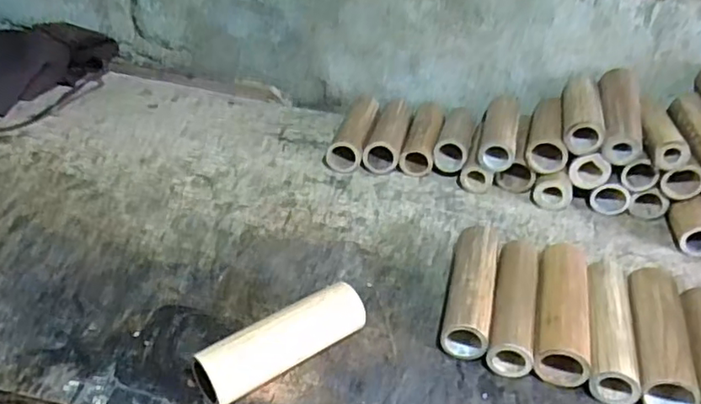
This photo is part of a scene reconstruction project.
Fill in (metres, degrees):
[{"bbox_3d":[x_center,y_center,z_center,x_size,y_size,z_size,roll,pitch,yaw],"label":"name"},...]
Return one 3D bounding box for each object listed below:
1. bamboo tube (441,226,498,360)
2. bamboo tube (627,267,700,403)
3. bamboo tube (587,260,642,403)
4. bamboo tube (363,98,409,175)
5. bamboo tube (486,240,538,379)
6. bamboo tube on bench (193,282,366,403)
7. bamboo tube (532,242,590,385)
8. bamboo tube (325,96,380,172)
[{"bbox_3d":[0.140,0.100,0.700,0.052,0.054,0.181,10,36,9],"label":"bamboo tube"},{"bbox_3d":[0.338,0.146,0.665,0.052,0.058,0.180,12,36,11],"label":"bamboo tube"},{"bbox_3d":[0.284,0.140,0.671,0.047,0.050,0.177,11,36,9],"label":"bamboo tube"},{"bbox_3d":[0.063,-0.109,0.980,0.061,0.047,0.172,8,35,6],"label":"bamboo tube"},{"bbox_3d":[0.186,0.115,0.688,0.044,0.051,0.182,11,36,10],"label":"bamboo tube"},{"bbox_3d":[-0.068,0.146,0.612,0.180,0.056,0.049,-23,44,-33],"label":"bamboo tube on bench"},{"bbox_3d":[0.237,0.122,0.681,0.058,0.059,0.179,12,36,11],"label":"bamboo tube"},{"bbox_3d":[0.013,-0.119,0.988,0.056,0.050,0.202,11,36,10],"label":"bamboo tube"}]

